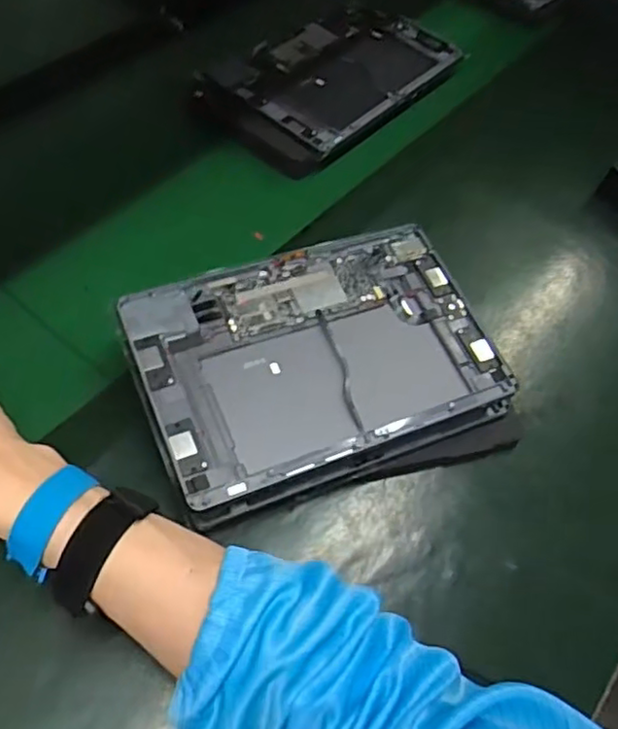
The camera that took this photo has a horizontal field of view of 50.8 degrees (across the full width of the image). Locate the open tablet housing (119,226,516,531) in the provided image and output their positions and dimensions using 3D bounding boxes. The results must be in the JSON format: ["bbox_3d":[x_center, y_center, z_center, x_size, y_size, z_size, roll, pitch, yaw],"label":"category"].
[{"bbox_3d":[0.008,-0.007,0.482,0.256,0.020,0.170,-18,66,-21],"label":"open tablet housing"}]

